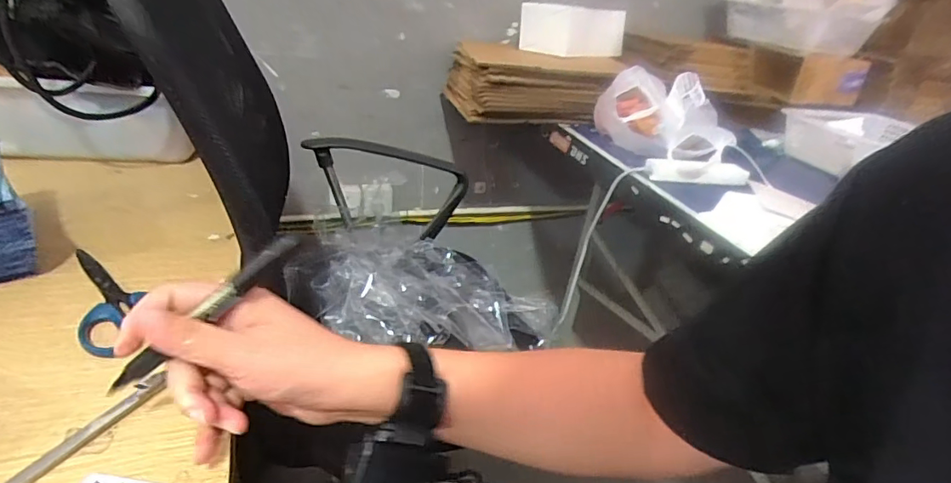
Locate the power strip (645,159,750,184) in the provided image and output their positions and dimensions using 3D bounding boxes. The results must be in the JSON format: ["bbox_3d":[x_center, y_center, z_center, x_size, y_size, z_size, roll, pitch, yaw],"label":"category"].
[{"bbox_3d":[0.417,-0.133,0.966,0.193,0.033,0.043,2,28,-11],"label":"power strip"}]

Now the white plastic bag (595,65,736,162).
[{"bbox_3d":[0.386,-0.265,1.078,0.253,0.154,0.286,14,28,11],"label":"white plastic bag"}]

